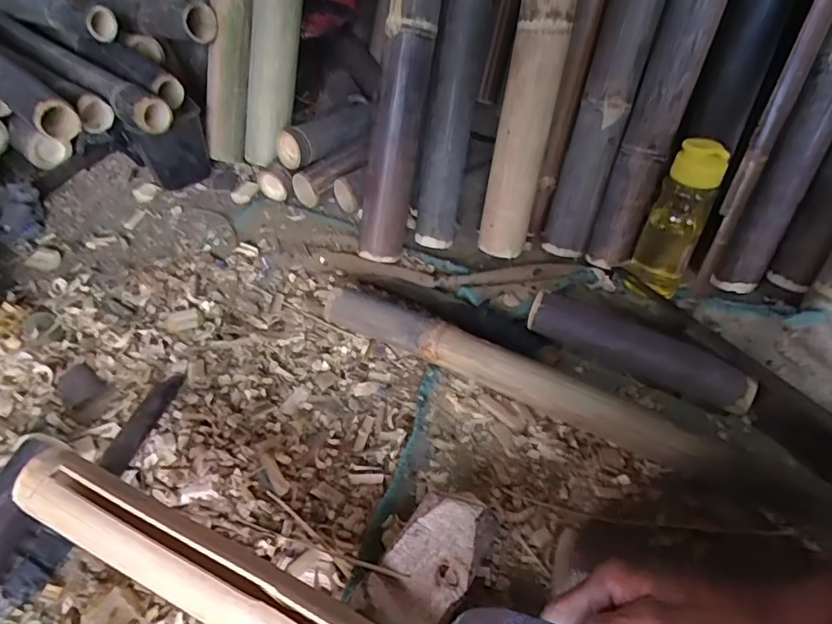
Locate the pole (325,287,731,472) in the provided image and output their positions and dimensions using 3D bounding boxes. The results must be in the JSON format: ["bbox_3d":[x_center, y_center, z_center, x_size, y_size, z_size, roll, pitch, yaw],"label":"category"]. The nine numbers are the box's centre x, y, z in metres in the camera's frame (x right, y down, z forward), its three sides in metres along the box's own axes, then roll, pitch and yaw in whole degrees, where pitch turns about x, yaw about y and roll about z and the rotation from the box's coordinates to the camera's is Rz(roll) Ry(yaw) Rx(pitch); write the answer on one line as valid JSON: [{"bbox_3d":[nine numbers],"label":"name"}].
[{"bbox_3d":[0.103,0.074,0.639,0.488,0.054,0.047,21,50,18],"label":"pole"}]

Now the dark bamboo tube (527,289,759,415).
[{"bbox_3d":[0.270,0.041,0.657,0.264,0.042,0.053,24,51,20],"label":"dark bamboo tube"}]

